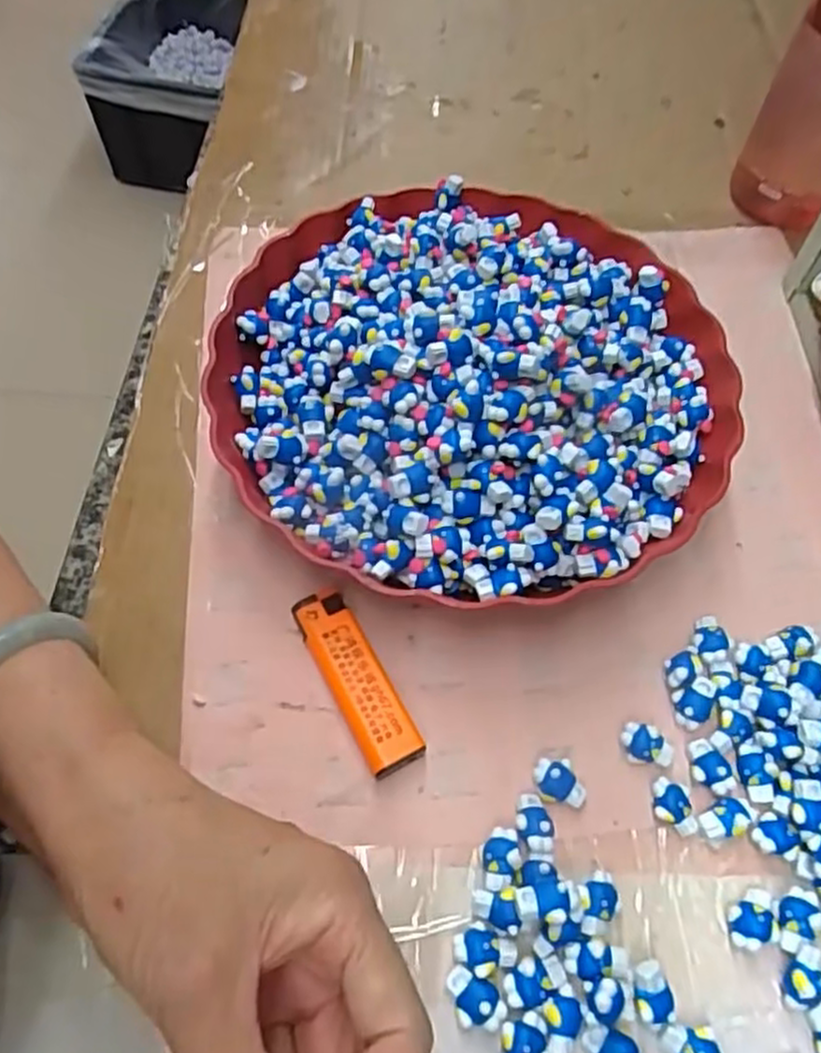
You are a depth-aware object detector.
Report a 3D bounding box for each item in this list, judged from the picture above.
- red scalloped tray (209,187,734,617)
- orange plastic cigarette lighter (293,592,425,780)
[{"bbox_3d":[0.030,-0.073,0.359,0.242,0.076,0.239,37,65,18],"label":"red scalloped tray"},{"bbox_3d":[-0.023,0.064,0.310,0.023,0.014,0.079,-25,64,-15],"label":"orange plastic cigarette lighter"}]

